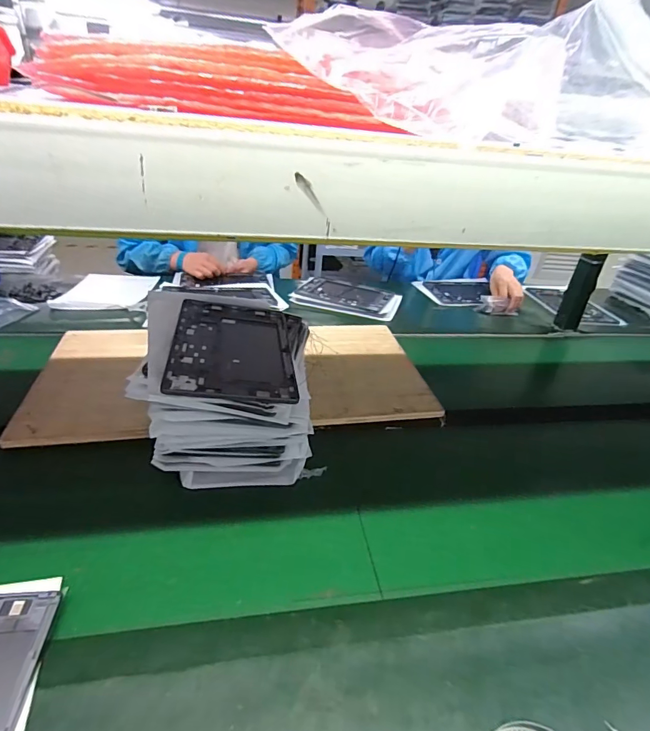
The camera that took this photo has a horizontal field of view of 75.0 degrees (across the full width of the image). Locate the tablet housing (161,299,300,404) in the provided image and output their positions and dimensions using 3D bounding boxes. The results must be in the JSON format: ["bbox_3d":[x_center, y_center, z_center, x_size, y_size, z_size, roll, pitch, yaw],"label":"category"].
[{"bbox_3d":[-0.136,-0.033,0.629,0.166,0.008,0.265,5,32,-14],"label":"tablet housing"}]

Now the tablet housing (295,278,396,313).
[{"bbox_3d":[0.061,-0.211,1.241,0.260,0.011,0.159,18,34,16],"label":"tablet housing"}]

